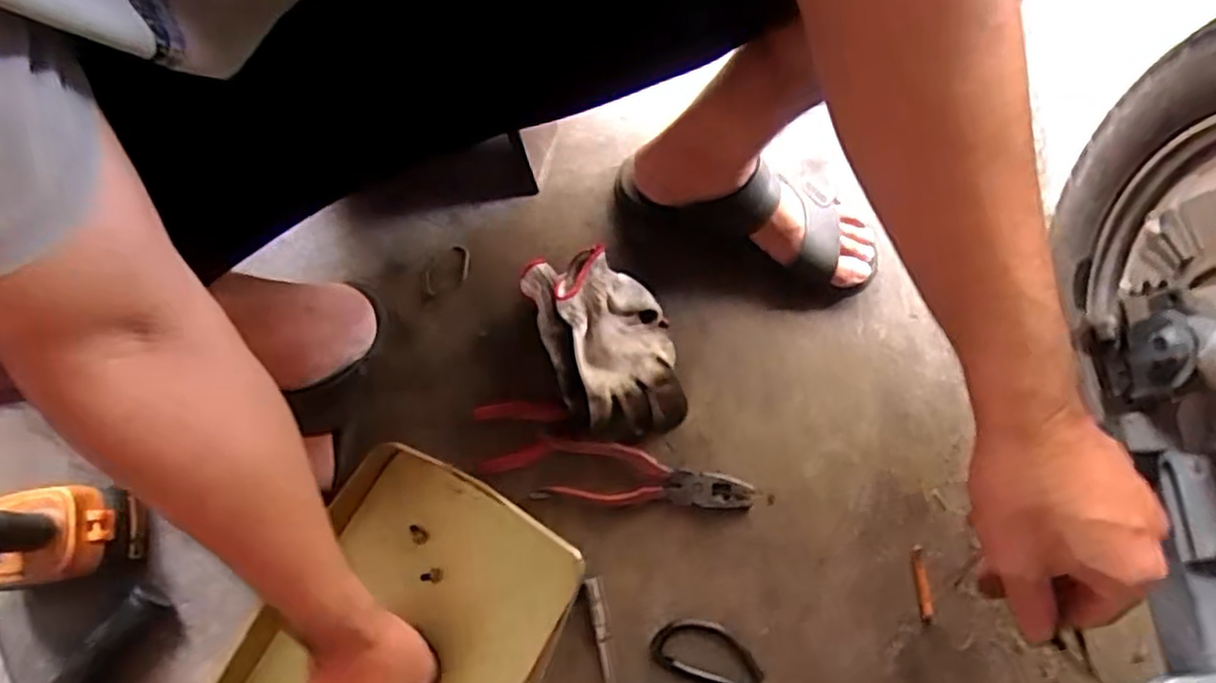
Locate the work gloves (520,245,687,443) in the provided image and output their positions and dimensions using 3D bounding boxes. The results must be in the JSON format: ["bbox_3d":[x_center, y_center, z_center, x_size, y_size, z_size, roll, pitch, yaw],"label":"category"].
[{"bbox_3d":[0.002,0.001,0.644,0.110,0.057,0.179,-21,77,-6],"label":"work gloves"}]

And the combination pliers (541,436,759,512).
[{"bbox_3d":[0.037,0.122,0.627,0.183,0.025,0.050,8,75,1],"label":"combination pliers"}]

